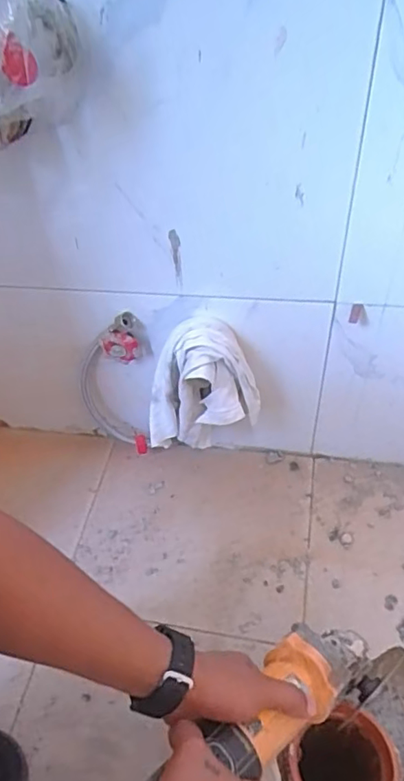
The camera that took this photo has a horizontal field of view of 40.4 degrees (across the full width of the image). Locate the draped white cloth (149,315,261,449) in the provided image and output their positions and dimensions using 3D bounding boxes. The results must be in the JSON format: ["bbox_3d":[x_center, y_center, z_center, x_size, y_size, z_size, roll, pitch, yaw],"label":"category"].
[{"bbox_3d":[0.003,-0.006,0.656,0.127,0.151,0.074,1,46,4],"label":"draped white cloth"}]

